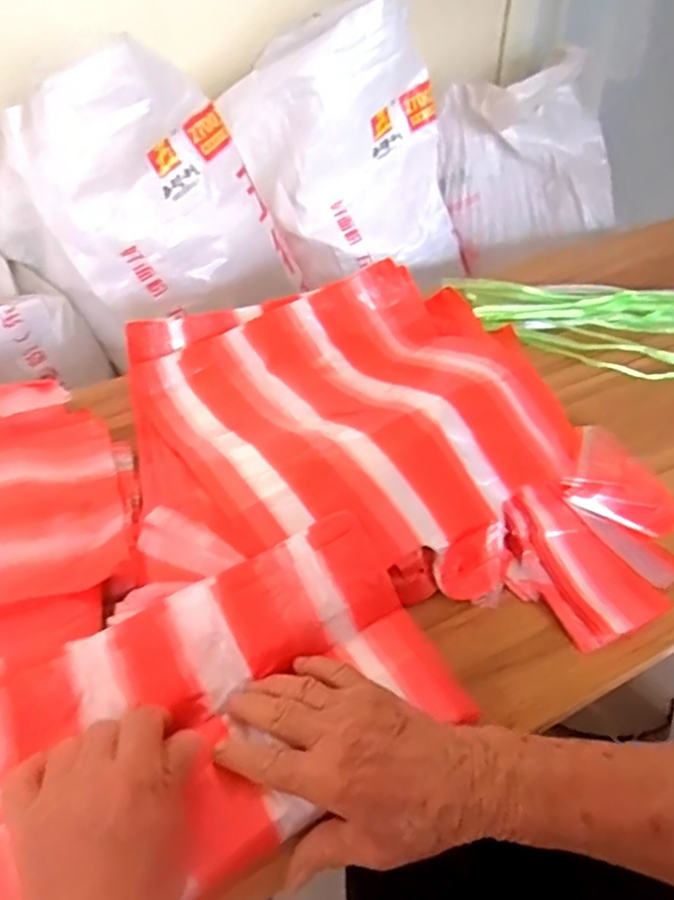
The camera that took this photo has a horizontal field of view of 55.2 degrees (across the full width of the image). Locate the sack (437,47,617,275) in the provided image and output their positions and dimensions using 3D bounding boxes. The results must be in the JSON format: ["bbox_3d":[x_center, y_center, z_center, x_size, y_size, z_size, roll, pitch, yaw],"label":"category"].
[{"bbox_3d":[0.277,-0.442,0.998,0.250,0.258,0.128,-12,22,28],"label":"sack"}]

